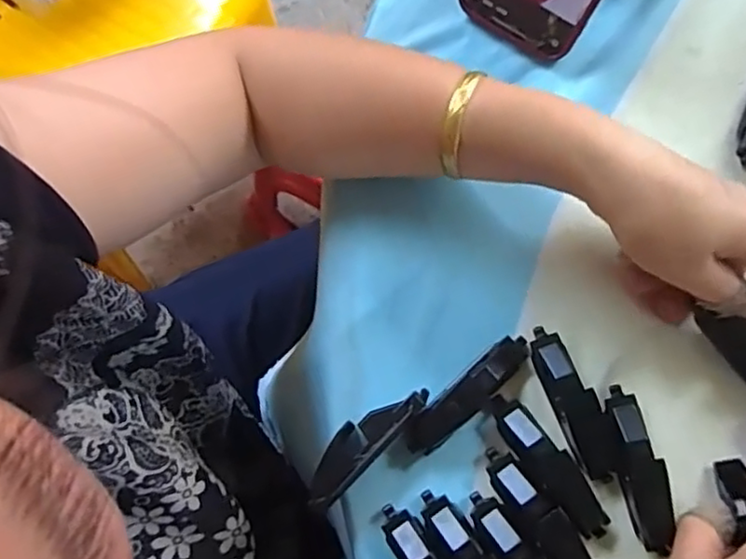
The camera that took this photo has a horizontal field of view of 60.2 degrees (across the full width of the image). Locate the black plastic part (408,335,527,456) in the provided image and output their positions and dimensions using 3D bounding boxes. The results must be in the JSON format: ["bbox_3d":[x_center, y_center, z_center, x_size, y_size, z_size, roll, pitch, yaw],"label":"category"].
[{"bbox_3d":[0.050,0.058,0.331,0.081,0.020,0.019,-40,79,-9],"label":"black plastic part"}]

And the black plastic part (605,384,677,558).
[{"bbox_3d":[0.134,0.094,0.322,0.019,0.015,0.078,-14,76,-3],"label":"black plastic part"}]

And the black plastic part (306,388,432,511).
[{"bbox_3d":[-0.005,0.082,0.327,0.022,0.018,0.077,43,80,10],"label":"black plastic part"}]

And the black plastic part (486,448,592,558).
[{"bbox_3d":[0.083,0.120,0.314,0.022,0.020,0.080,-39,79,-9],"label":"black plastic part"}]

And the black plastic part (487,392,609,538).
[{"bbox_3d":[0.088,0.094,0.322,0.021,0.015,0.080,-36,78,-8],"label":"black plastic part"}]

